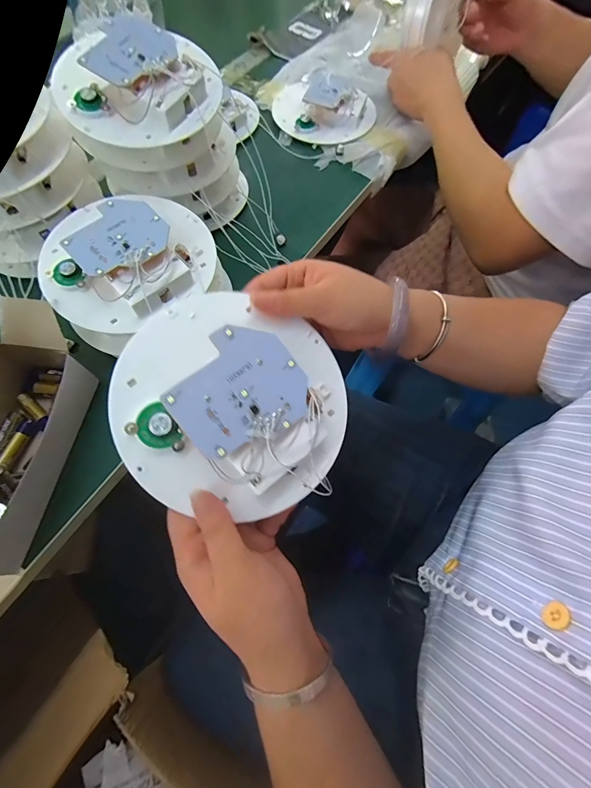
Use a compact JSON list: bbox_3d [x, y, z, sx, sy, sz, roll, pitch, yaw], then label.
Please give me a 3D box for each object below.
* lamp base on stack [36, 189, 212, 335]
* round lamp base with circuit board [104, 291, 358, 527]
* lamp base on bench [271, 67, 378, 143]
[{"bbox_3d":[-0.150,-0.125,0.301,0.149,0.039,0.135,-19,67,-8],"label":"lamp base on stack"},{"bbox_3d":[-0.034,0.003,0.221,0.151,0.036,0.151,3,80,-18],"label":"round lamp base with circuit board"},{"bbox_3d":[0.041,-0.424,0.491,0.138,0.029,0.144,0,66,0],"label":"lamp base on bench"}]

